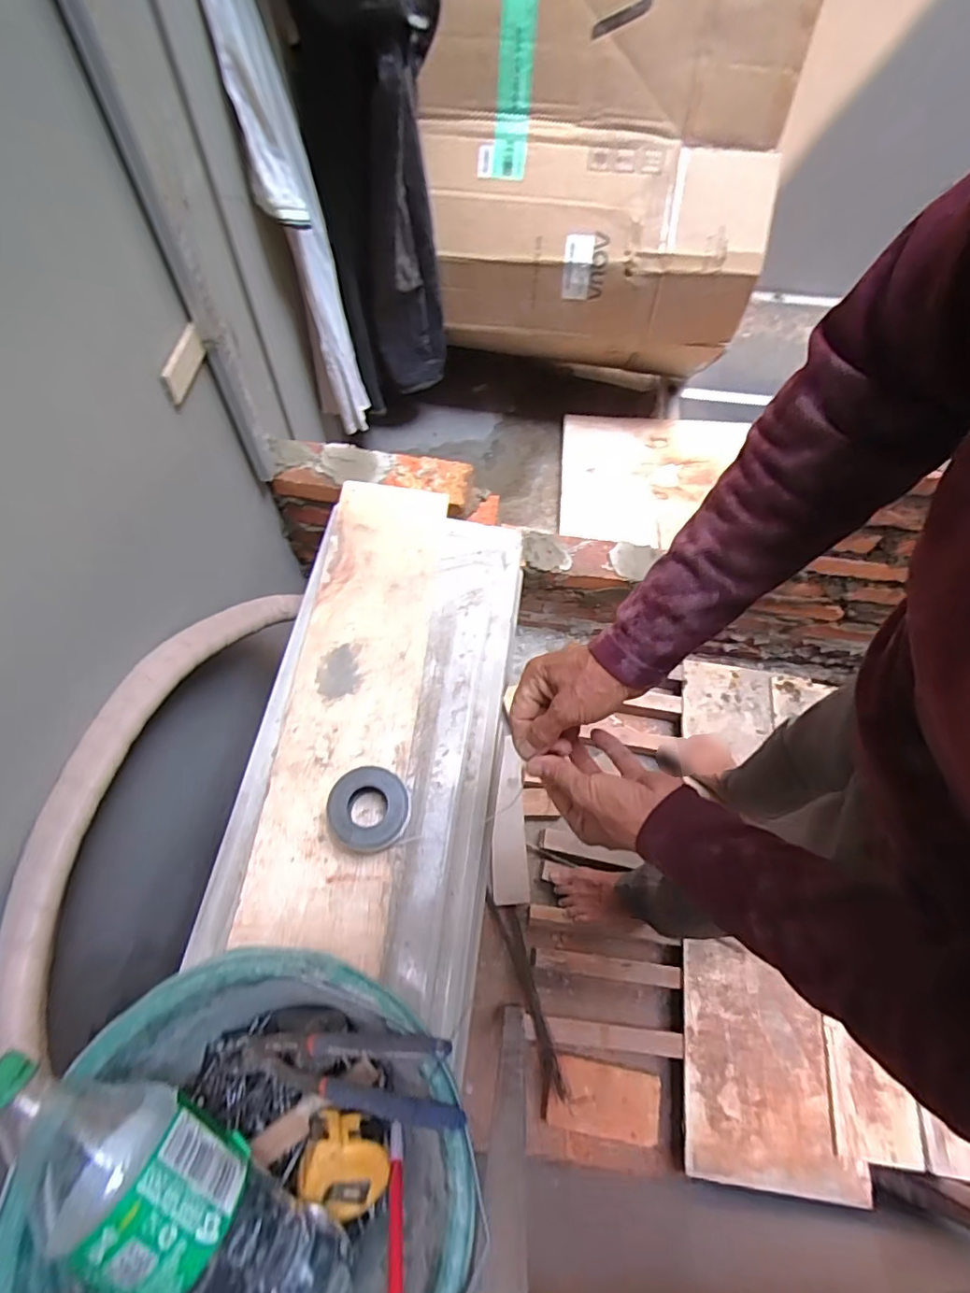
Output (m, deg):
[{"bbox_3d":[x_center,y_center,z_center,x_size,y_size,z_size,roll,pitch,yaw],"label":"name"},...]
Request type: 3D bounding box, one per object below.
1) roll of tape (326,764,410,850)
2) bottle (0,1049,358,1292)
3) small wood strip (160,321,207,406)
[{"bbox_3d":[-0.124,0.175,0.608,0.079,0.044,0.081,2,63,-3],"label":"roll of tape"},{"bbox_3d":[-0.194,0.356,0.356,0.288,0.071,0.085,47,67,-10],"label":"bottle"},{"bbox_3d":[-0.380,-0.355,0.714,0.011,0.048,0.104,7,63,0],"label":"small wood strip"}]

